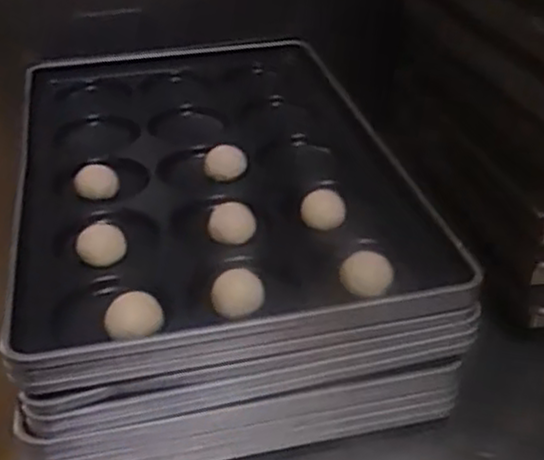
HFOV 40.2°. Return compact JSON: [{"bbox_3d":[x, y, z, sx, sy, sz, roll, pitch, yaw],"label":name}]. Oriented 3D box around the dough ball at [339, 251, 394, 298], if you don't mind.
[{"bbox_3d":[0.087,0.042,0.689,0.046,0.030,0.038,-2,32,4],"label":"dough ball"}]

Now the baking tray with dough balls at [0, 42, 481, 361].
[{"bbox_3d":[-0.079,-0.076,0.867,0.411,0.064,0.622,-10,35,-11],"label":"baking tray with dough balls"}]

